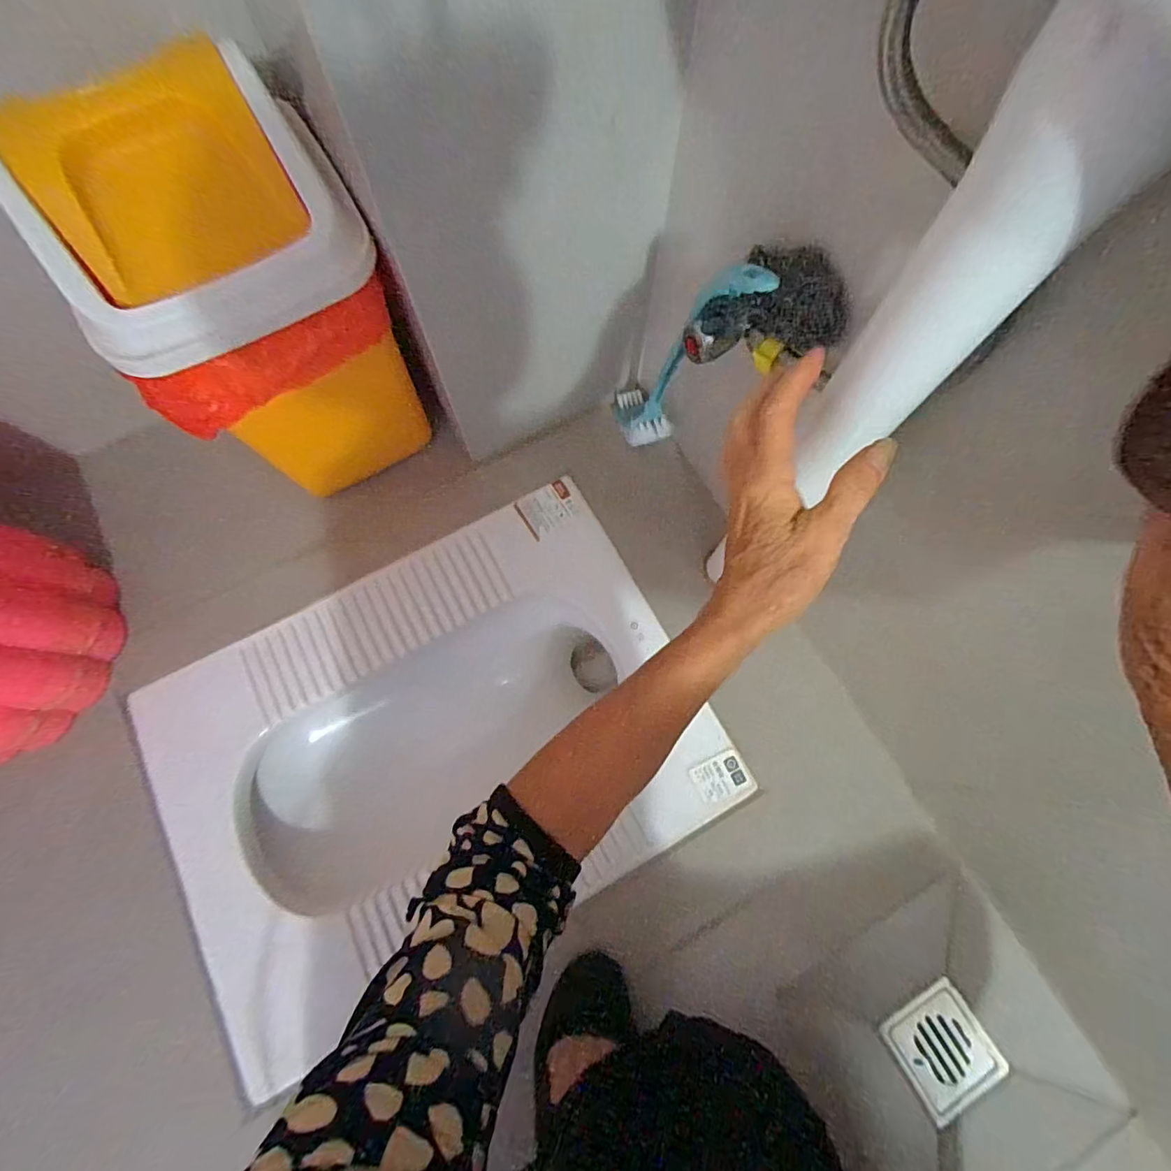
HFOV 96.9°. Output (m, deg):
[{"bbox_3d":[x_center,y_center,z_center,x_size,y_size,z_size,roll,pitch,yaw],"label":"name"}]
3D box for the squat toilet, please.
[{"bbox_3d":[-0.179,0.178,0.632,0.598,0.083,0.426,-27,76,-8],"label":"squat toilet"}]

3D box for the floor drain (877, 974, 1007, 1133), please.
[{"bbox_3d":[0.362,0.468,0.524,0.091,0.008,0.089,-30,77,-6],"label":"floor drain"}]

